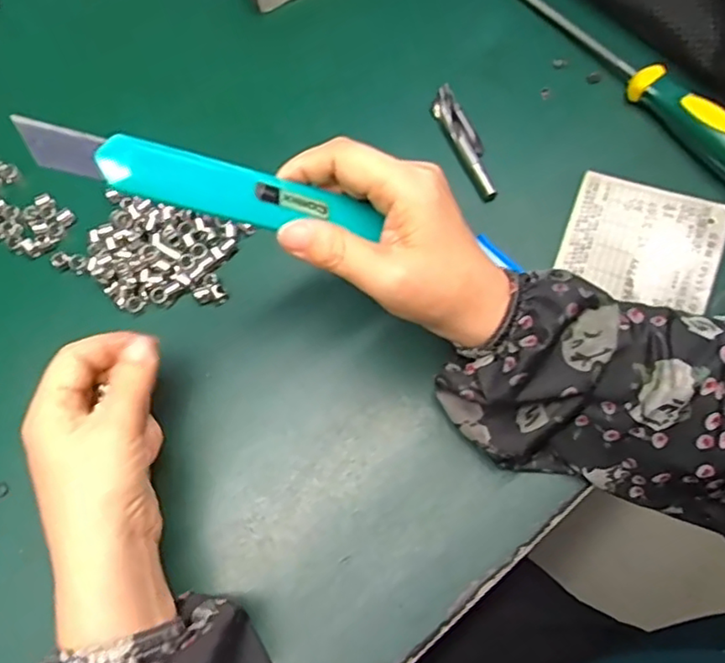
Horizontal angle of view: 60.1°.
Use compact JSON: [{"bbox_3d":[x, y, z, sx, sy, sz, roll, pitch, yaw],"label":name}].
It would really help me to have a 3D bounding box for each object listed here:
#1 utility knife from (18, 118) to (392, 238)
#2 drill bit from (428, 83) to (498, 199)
[{"bbox_3d":[-0.059,-0.060,0.255,0.139,0.012,0.023,8,72,-28],"label":"utility knife"},{"bbox_3d":[0.067,-0.122,0.405,0.018,0.013,0.085,-25,75,-5],"label":"drill bit"}]

